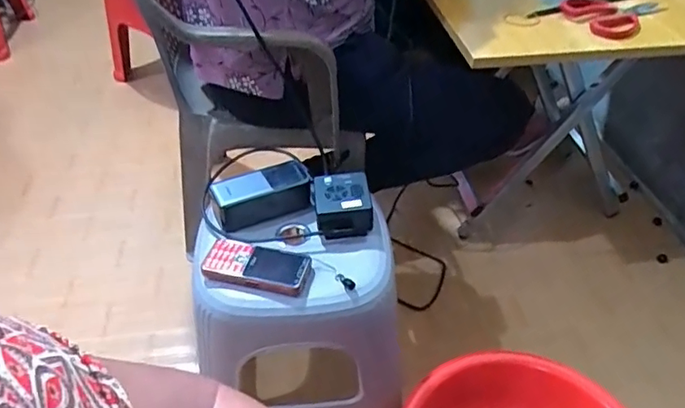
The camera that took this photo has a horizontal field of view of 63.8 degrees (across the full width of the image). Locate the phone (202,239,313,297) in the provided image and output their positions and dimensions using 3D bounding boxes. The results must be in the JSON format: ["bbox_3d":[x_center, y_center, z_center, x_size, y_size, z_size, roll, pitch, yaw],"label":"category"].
[{"bbox_3d":[-0.103,0.076,0.677,0.128,0.023,0.066,9,43,9],"label":"phone"}]

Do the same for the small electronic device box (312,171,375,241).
[{"bbox_3d":[0.001,-0.003,0.745,0.078,0.051,0.087,-4,42,-5],"label":"small electronic device box"}]

